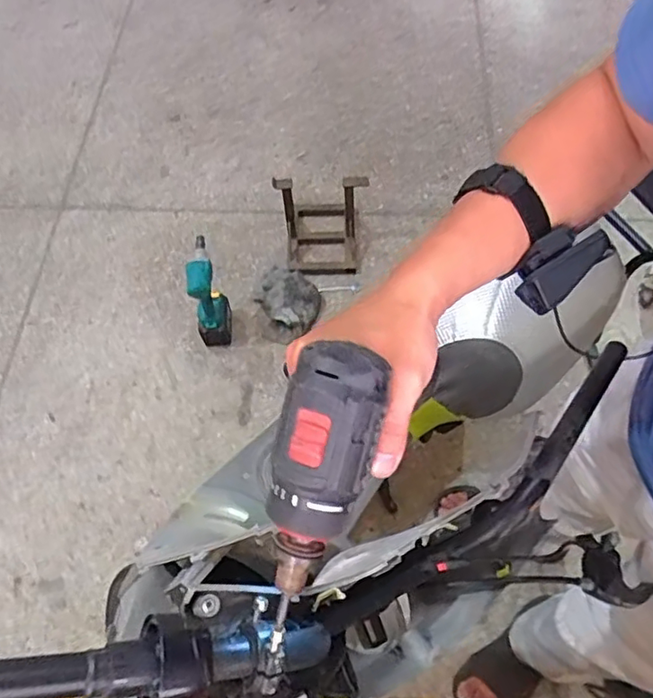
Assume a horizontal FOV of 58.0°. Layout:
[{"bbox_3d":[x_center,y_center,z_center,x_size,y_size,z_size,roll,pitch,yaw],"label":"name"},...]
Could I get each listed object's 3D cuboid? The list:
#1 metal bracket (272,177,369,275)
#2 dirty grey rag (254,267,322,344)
[{"bbox_3d":[-0.016,-0.399,1.702,0.237,0.270,0.274,-11,62,-5],"label":"metal bracket"},{"bbox_3d":[-0.118,-0.136,1.694,0.198,0.073,0.226,11,62,7],"label":"dirty grey rag"}]

